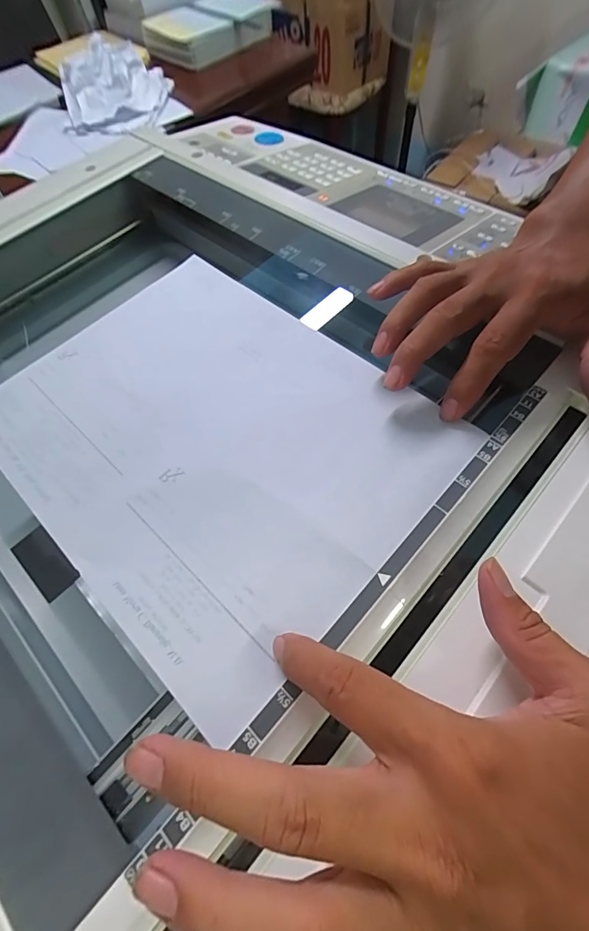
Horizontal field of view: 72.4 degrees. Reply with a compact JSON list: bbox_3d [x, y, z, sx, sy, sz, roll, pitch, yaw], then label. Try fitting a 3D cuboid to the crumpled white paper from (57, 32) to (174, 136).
[{"bbox_3d":[-0.416,-0.886,0.934,0.266,0.100,0.278,-19,62,-6],"label":"crumpled white paper"}]

